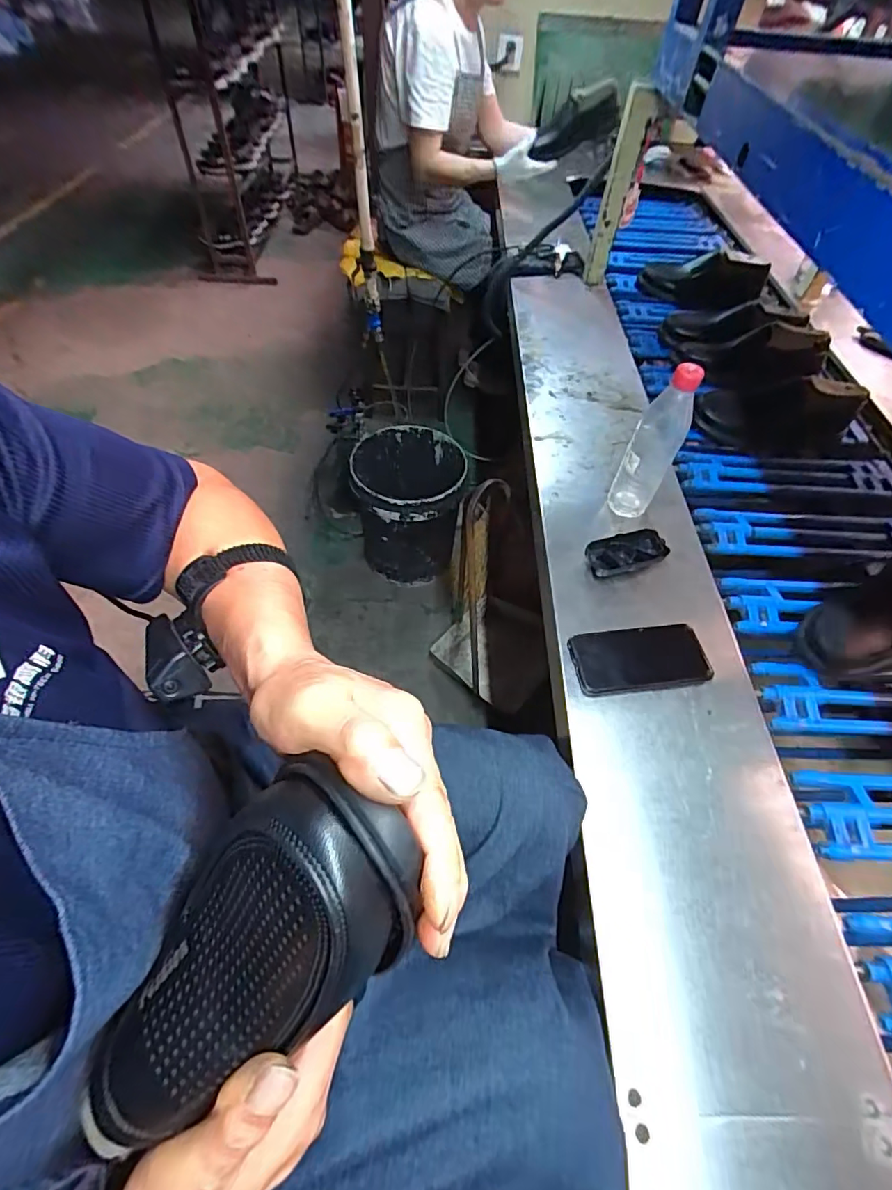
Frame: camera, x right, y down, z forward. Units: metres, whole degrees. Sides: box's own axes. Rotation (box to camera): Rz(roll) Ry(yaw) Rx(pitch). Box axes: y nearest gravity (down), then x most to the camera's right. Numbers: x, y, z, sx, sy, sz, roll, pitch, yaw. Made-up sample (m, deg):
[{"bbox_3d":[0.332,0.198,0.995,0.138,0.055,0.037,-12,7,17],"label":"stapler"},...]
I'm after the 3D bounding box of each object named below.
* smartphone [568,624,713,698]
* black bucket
[{"bbox_3d":[0.233,0.078,0.613,0.161,0.007,0.080,-5,55,-7],"label":"smartphone"},{"bbox_3d":[-0.104,-0.229,1.442,0.282,0.352,0.290,1,54,-2],"label":"black bucket"}]

